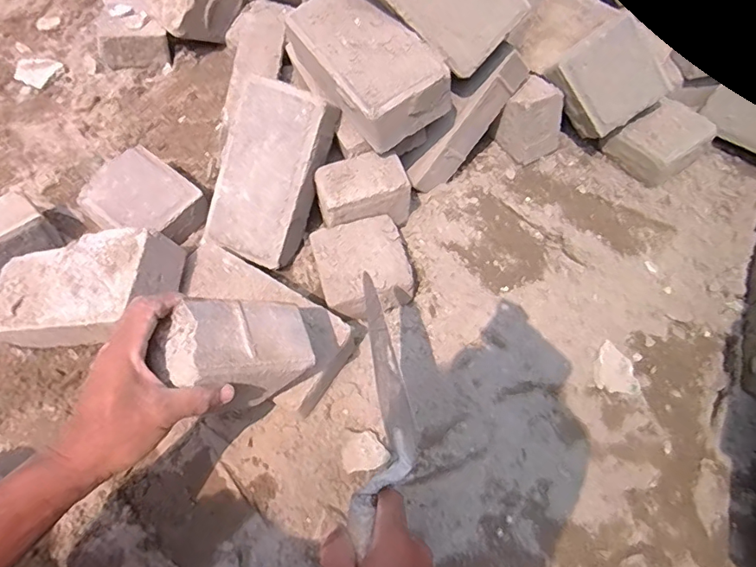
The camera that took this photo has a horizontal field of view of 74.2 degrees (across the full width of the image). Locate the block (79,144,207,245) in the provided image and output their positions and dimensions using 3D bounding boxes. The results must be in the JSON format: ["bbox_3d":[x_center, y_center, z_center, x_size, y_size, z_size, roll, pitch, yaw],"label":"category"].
[{"bbox_3d":[-0.300,-0.099,0.637,0.128,0.061,0.111,34,65,15],"label":"block"}]

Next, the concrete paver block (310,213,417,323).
[{"bbox_3d":[-0.019,-0.018,0.607,0.110,0.052,0.110,-17,58,-6],"label":"concrete paver block"}]

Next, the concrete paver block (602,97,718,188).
[{"bbox_3d":[0.373,-0.189,0.665,0.101,0.051,0.090,-30,61,-14],"label":"concrete paver block"}]

